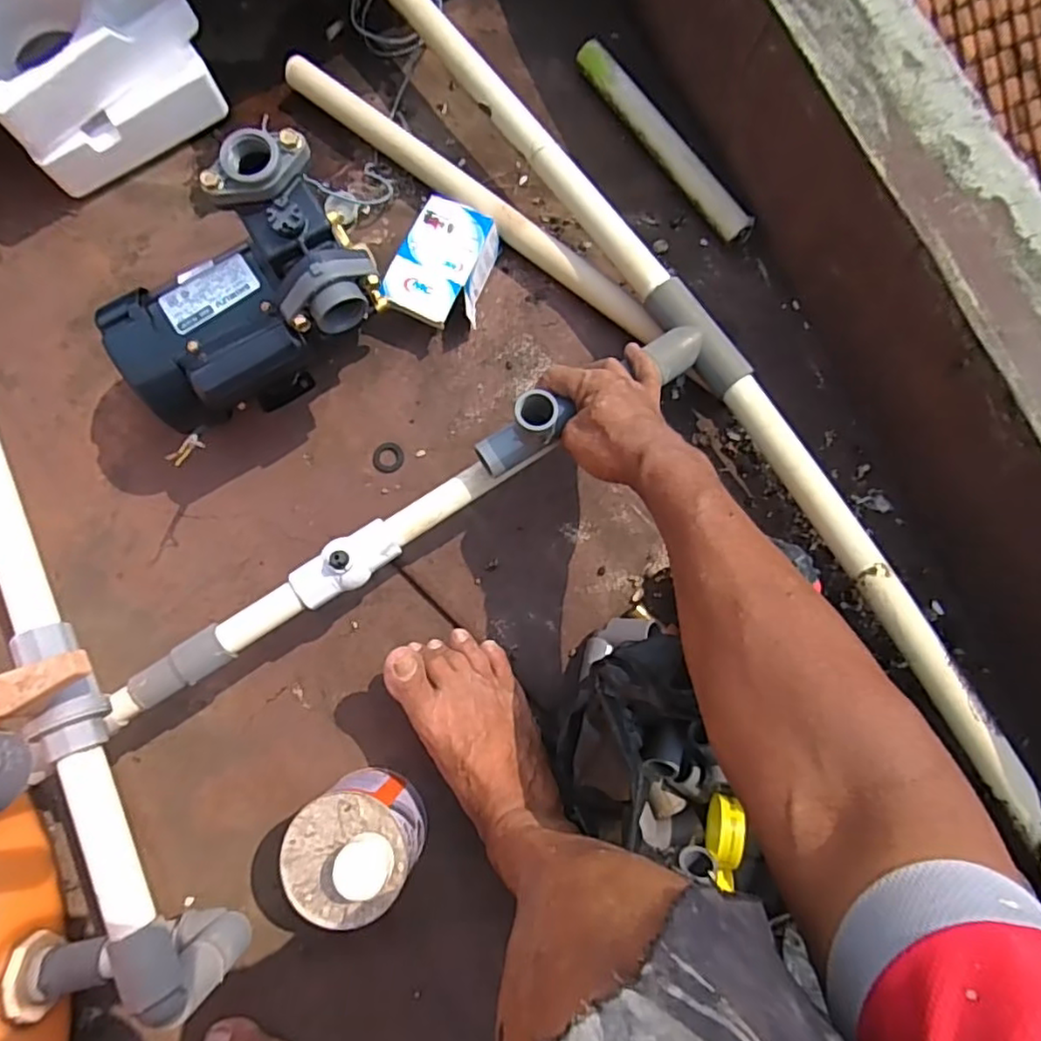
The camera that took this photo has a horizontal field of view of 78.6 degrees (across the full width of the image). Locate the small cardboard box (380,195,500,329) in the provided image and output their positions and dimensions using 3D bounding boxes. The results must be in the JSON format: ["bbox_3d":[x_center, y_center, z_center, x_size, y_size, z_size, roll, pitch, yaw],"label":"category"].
[{"bbox_3d":[-0.079,-0.254,0.655,0.082,0.052,0.121,21,81,5],"label":"small cardboard box"}]

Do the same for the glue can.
[{"bbox_3d":[-0.136,0.270,0.530,0.097,0.114,0.098,0,80,1],"label":"glue can"}]

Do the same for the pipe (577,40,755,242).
[{"bbox_3d":[0.152,-0.408,0.685,0.034,0.035,0.272,-33,81,-5],"label":"pipe"}]

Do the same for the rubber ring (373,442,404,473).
[{"bbox_3d":[-0.134,-0.064,0.642,0.030,0.004,0.032,0,80,1],"label":"rubber ring"}]

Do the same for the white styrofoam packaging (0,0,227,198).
[{"bbox_3d":[-0.441,-0.471,0.658,0.211,0.129,0.140,-33,81,-5],"label":"white styrofoam packaging"}]

